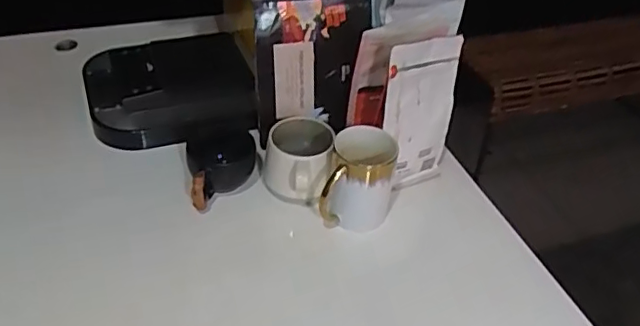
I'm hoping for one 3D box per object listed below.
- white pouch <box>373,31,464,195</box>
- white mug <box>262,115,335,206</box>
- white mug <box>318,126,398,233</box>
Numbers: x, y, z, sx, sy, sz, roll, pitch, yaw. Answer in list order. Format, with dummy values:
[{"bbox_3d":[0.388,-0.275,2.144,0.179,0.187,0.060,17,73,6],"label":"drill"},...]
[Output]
[{"bbox_3d":[0.103,-0.073,0.703,0.109,0.180,0.088,-14,44,-22],"label":"white pouch"},{"bbox_3d":[-0.028,-0.003,0.694,0.080,0.069,0.100,5,40,0],"label":"white mug"},{"bbox_3d":[0.044,0.018,0.665,0.079,0.099,0.080,10,41,6],"label":"white mug"}]

